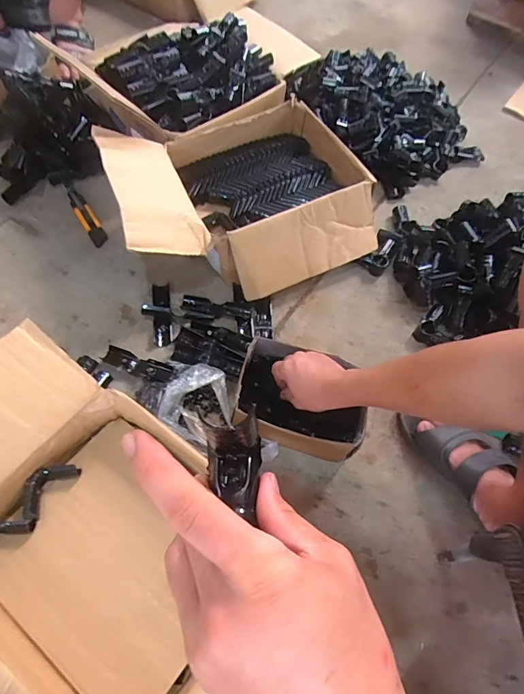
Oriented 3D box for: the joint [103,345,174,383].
[{"bbox_3d":[-0.207,0.029,0.713,0.124,0.028,0.034,21,63,8],"label":"joint"}]

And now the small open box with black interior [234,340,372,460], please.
[{"bbox_3d":[0.066,0.083,0.678,0.199,0.089,0.143,13,62,4],"label":"small open box with black interior"}]

